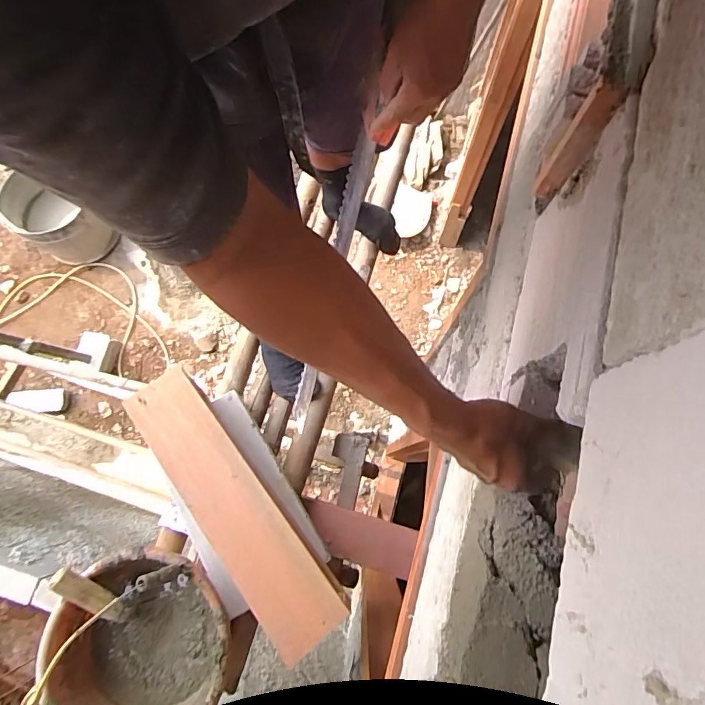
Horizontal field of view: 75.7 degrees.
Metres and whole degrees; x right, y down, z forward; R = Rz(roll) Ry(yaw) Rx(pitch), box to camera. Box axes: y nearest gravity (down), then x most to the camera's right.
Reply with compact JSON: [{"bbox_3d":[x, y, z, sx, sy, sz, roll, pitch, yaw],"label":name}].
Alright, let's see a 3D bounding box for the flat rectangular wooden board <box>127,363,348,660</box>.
[{"bbox_3d":[-0.194,0.232,0.717,0.120,0.045,0.486,-37,78,-8],"label":"flat rectangular wooden board"}]

